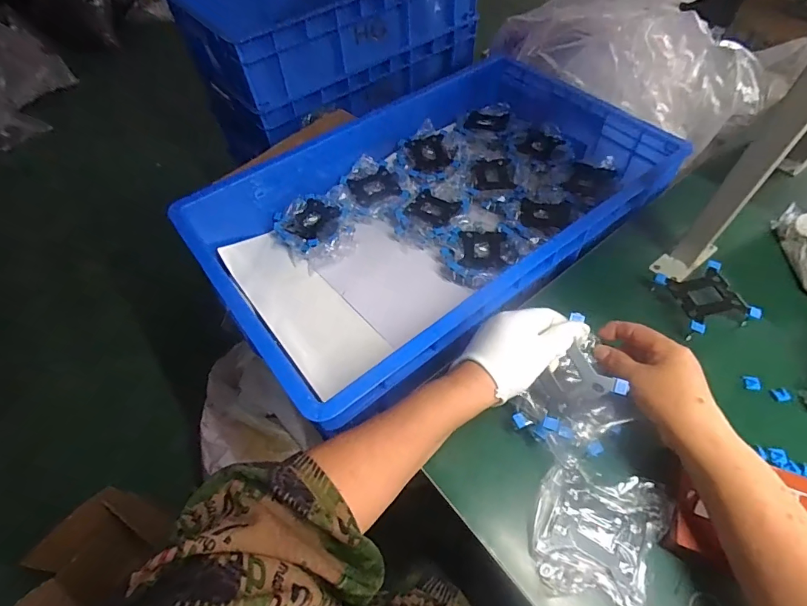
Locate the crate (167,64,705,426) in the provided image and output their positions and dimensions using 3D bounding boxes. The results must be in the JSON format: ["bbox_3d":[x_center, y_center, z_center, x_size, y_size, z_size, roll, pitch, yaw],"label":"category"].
[{"bbox_3d":[0.037,-0.157,0.662,0.640,0.121,0.428,-35,61,-18],"label":"crate"}]

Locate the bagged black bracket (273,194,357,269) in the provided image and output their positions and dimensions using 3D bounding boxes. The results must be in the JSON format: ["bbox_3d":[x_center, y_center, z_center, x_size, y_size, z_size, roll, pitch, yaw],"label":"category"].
[{"bbox_3d":[-0.138,-0.117,0.678,0.129,0.032,0.101,37,65,25],"label":"bagged black bracket"}]

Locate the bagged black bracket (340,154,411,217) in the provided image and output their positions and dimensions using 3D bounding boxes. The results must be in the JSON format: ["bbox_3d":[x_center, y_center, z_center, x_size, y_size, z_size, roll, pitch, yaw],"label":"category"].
[{"bbox_3d":[-0.053,-0.191,0.709,0.094,0.018,0.121,-24,58,-12],"label":"bagged black bracket"}]

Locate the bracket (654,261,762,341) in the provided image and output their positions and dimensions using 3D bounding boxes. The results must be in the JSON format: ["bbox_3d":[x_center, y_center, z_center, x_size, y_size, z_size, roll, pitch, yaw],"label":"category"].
[{"bbox_3d":[0.366,-0.006,0.529,0.087,0.020,0.086,-13,56,-5],"label":"bracket"}]

